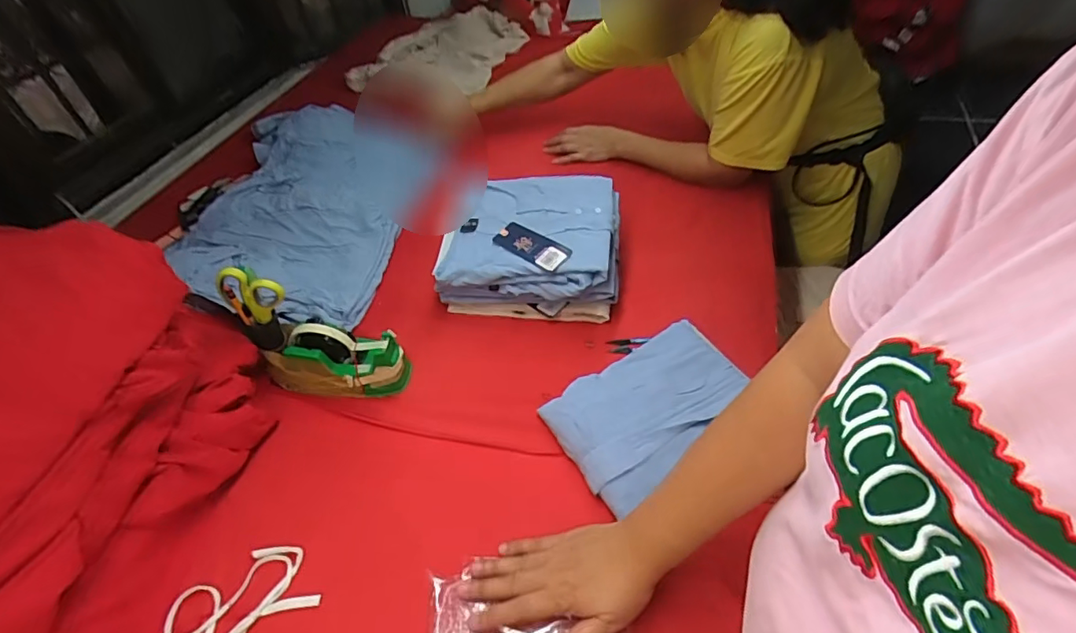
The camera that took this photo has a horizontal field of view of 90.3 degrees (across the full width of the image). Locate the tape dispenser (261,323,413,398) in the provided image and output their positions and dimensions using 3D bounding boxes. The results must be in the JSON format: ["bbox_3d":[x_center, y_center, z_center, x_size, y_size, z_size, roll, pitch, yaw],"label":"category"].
[{"bbox_3d":[-0.268,0.055,0.703,0.181,0.100,0.061,-3,46,1],"label":"tape dispenser"}]

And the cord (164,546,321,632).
[{"bbox_3d":[-0.304,0.287,0.547,0.138,0.012,0.081,-22,49,-17],"label":"cord"}]

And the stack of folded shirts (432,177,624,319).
[{"bbox_3d":[-0.007,-0.107,0.829,0.251,0.121,0.208,4,47,7],"label":"stack of folded shirts"}]

